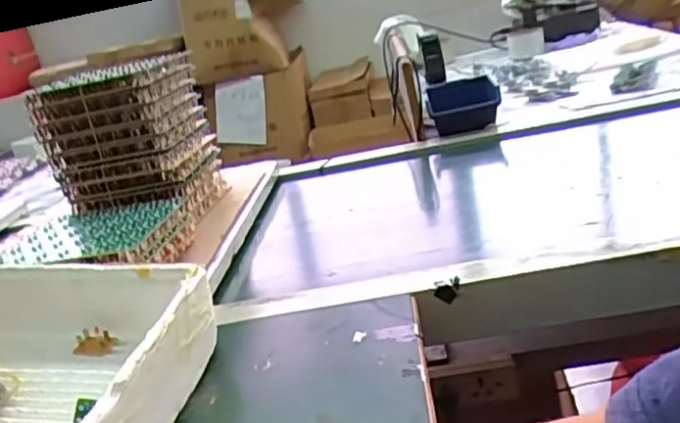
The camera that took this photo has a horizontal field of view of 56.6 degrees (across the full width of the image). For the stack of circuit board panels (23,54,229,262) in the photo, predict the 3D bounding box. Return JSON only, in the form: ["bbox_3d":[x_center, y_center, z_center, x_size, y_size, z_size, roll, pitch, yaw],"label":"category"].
[{"bbox_3d":[-0.270,-0.093,0.829,0.168,0.190,0.151,-5,22,19],"label":"stack of circuit board panels"}]

